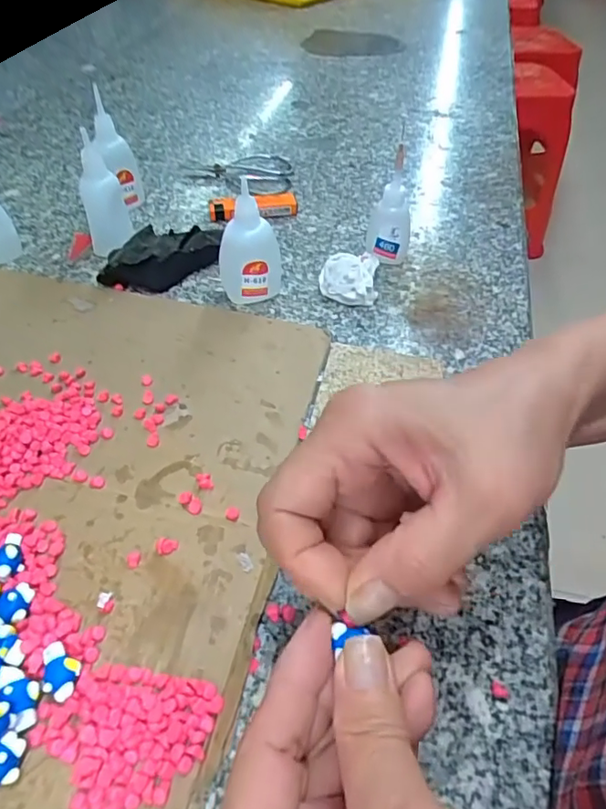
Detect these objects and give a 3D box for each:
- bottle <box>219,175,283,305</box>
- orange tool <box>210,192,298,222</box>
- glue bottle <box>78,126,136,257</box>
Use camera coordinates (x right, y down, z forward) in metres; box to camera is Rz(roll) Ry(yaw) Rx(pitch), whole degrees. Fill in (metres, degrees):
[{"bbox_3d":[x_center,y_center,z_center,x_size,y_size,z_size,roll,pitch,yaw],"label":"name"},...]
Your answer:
[{"bbox_3d":[-0.038,-0.114,0.394,0.043,0.081,0.033,4,48,0],"label":"bottle"},{"bbox_3d":[-0.046,-0.182,0.500,0.080,0.017,0.018,-8,49,-11],"label":"orange tool"},{"bbox_3d":[-0.158,-0.167,0.428,0.024,0.087,0.039,30,53,26],"label":"glue bottle"}]

